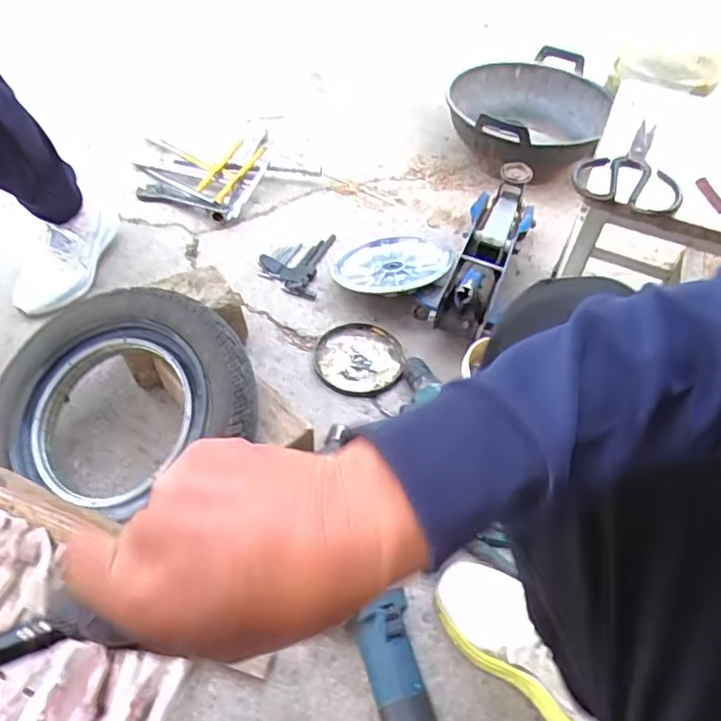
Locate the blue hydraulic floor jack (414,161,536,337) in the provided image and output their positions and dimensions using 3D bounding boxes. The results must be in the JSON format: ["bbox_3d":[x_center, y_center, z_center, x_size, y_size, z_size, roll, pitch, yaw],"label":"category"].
[{"bbox_3d":[0.208,-0.193,1.026,0.120,0.157,0.349,22,53,12],"label":"blue hydraulic floor jack"}]

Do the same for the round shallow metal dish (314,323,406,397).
[{"bbox_3d":[-0.002,-0.002,0.961,0.142,0.019,0.141,1,51,-2],"label":"round shallow metal dish"}]

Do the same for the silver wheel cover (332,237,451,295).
[{"bbox_3d":[0.061,-0.169,1.038,0.185,0.029,0.165,-33,49,-25],"label":"silver wheel cover"}]

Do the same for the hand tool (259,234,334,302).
[{"bbox_3d":[-0.123,-0.197,1.104,0.117,0.034,0.177,11,51,6],"label":"hand tool"}]

